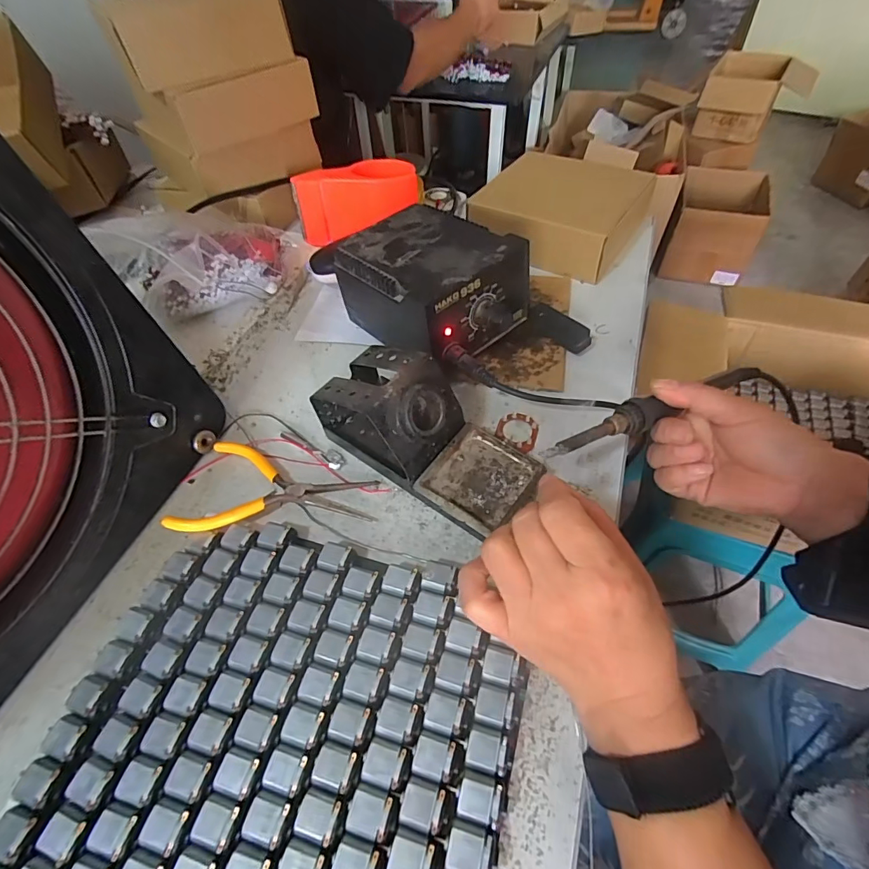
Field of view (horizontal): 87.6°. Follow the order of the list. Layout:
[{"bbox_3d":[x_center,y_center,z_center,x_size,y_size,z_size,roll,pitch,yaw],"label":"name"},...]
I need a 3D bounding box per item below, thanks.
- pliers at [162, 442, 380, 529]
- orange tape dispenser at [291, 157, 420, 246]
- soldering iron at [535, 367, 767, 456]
[{"bbox_3d":[-0.112,0.041,0.332,0.134,0.022,0.078,4,53,6],"label":"pliers"},{"bbox_3d":[-0.092,-0.282,0.539,0.141,0.067,0.075,-14,54,-7],"label":"orange tape dispenser"},{"bbox_3d":[0.159,-0.021,0.313,0.208,0.015,0.019,-19,54,-24],"label":"soldering iron"}]

